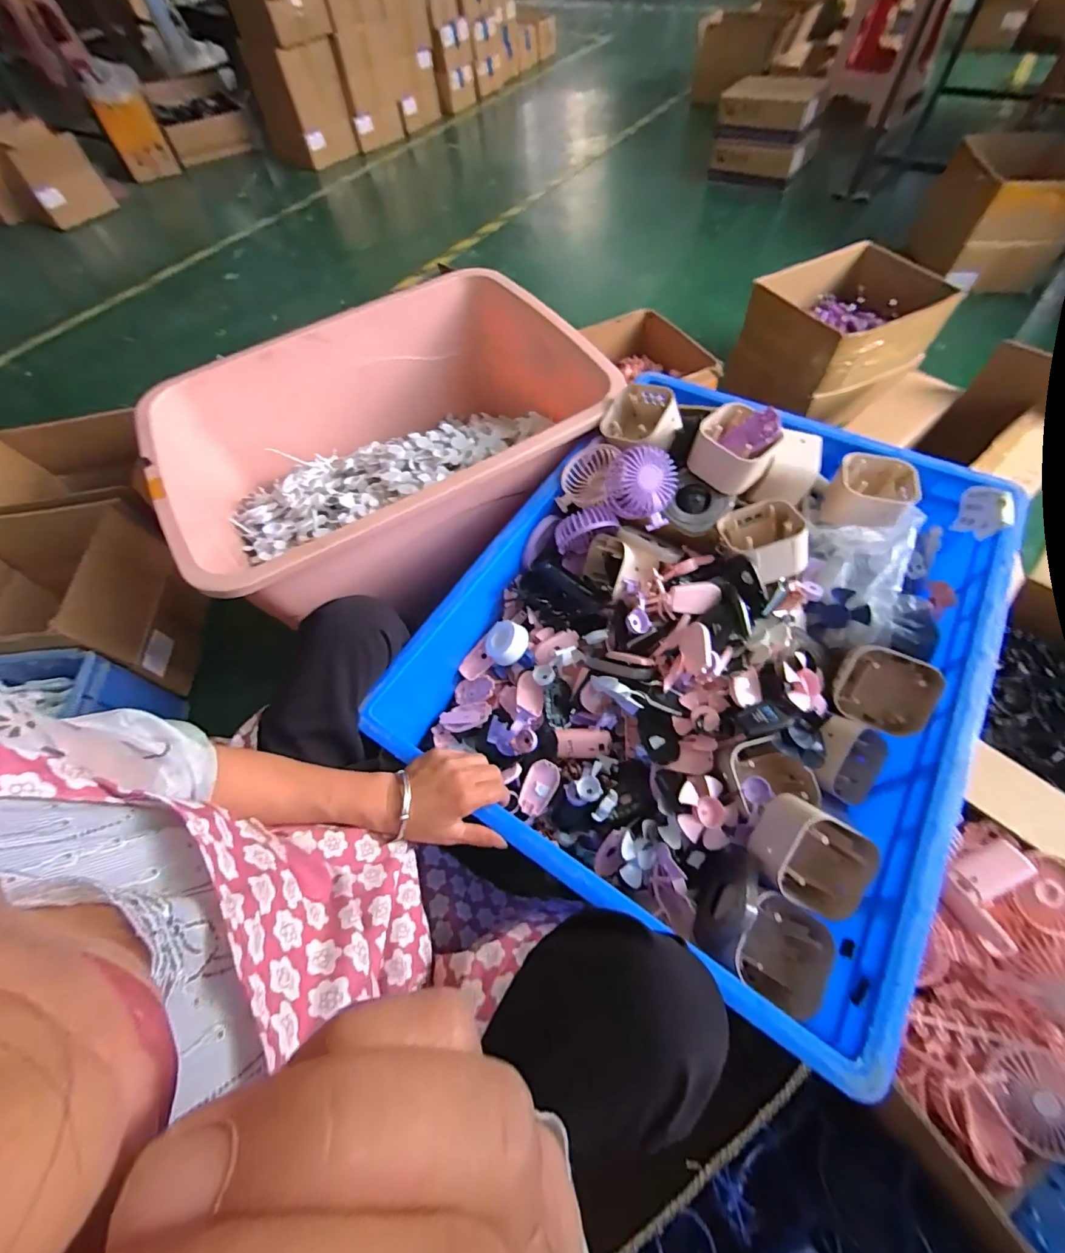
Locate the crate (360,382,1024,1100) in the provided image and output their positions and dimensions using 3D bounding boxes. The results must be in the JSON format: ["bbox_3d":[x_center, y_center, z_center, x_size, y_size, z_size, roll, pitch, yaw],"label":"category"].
[{"bbox_3d":[0.215,-0.013,0.581,0.532,0.208,0.675,28,67,16],"label":"crate"}]

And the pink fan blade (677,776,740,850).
[{"bbox_3d":[0.191,0.203,0.504,0.066,0.029,0.070,-1,63,2],"label":"pink fan blade"}]

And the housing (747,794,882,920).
[{"bbox_3d":[0.274,0.226,0.458,0.081,0.064,0.088,35,88,-4],"label":"housing"}]

